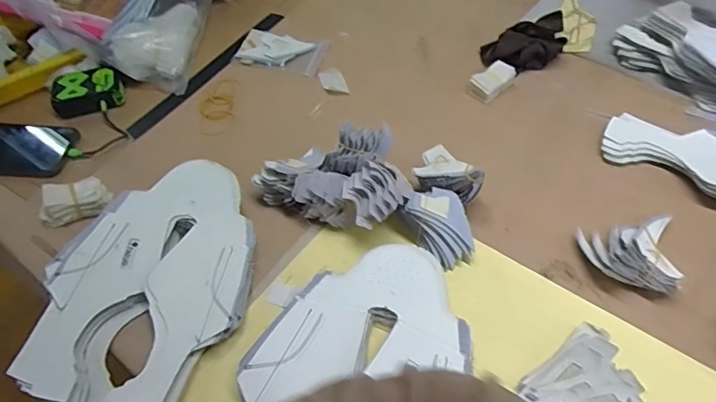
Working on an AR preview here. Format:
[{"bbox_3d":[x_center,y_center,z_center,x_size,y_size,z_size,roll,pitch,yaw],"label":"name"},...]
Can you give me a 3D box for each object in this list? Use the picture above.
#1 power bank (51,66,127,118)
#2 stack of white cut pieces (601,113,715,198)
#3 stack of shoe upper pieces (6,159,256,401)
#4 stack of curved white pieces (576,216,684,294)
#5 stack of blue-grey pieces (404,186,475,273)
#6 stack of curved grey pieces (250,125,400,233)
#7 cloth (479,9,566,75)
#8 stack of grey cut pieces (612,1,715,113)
[{"bbox_3d":[-0.375,-0.155,0.710,0.094,0.035,0.070,-5,53,0],"label":"power bank"},{"bbox_3d":[0.392,-0.048,0.590,0.197,0.035,0.090,32,61,24],"label":"stack of white cut pieces"},{"bbox_3d":[-0.207,0.080,0.527,0.193,0.045,0.273,16,56,15],"label":"stack of shoe upper pieces"},{"bbox_3d":[0.284,0.056,0.521,0.088,0.034,0.081,-3,53,1],"label":"stack of curved white pieces"},{"bbox_3d":[0.087,0.027,0.543,0.060,0.051,0.079,-23,55,-13],"label":"stack of blue-grey pieces"},{"bbox_3d":[-0.022,-0.031,0.577,0.169,0.078,0.107,21,57,18],"label":"stack of curved grey pieces"},{"bbox_3d":[0.235,-0.225,0.720,0.110,0.055,0.069,-11,53,-5],"label":"cloth"},{"bbox_3d":[0.453,-0.191,0.668,0.103,0.071,0.220,-25,56,-15],"label":"stack of grey cut pieces"}]

